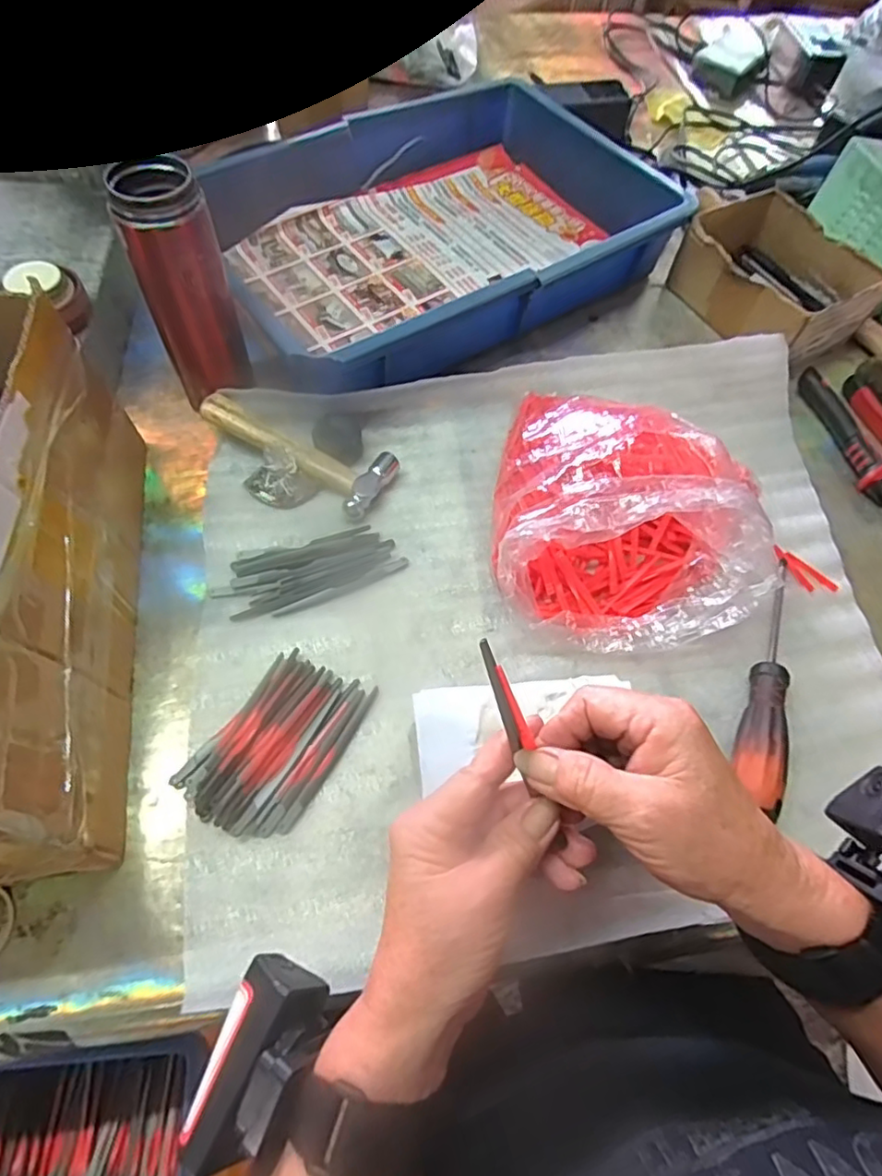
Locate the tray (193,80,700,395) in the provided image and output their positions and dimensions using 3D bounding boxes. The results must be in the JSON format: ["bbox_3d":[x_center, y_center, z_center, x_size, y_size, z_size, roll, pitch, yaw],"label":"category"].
[{"bbox_3d":[-0.003,-0.355,0.602,0.421,0.076,0.306,-27,66,-18],"label":"tray"}]

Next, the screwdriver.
[{"bbox_3d":[0.224,0.057,0.417,0.027,0.026,0.192,21,61,7],"label":"screwdriver"}]

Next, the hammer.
[{"bbox_3d":[-0.110,-0.116,0.485,0.152,0.031,0.059,32,63,13],"label":"hammer"}]

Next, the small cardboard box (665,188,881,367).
[{"bbox_3d":[0.323,-0.300,0.600,0.132,0.067,0.167,-26,66,-18],"label":"small cardboard box"}]

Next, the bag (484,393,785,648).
[{"bbox_3d":[0.126,-0.069,0.431,0.163,0.110,0.211,5,60,-1],"label":"bag"}]

